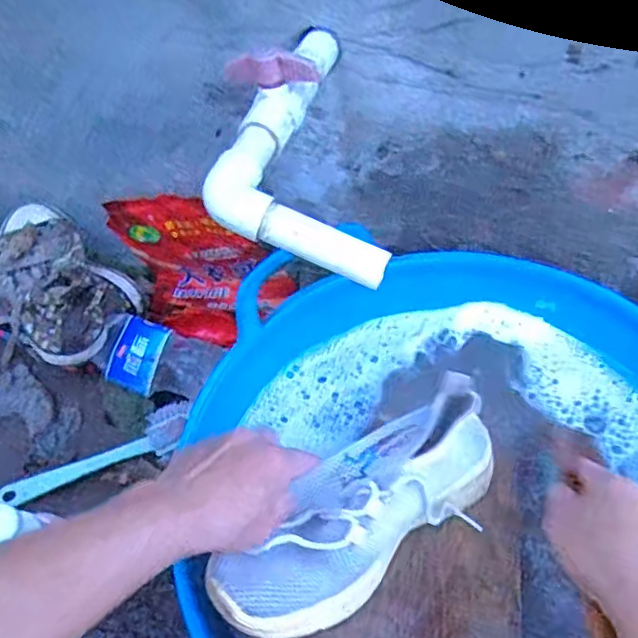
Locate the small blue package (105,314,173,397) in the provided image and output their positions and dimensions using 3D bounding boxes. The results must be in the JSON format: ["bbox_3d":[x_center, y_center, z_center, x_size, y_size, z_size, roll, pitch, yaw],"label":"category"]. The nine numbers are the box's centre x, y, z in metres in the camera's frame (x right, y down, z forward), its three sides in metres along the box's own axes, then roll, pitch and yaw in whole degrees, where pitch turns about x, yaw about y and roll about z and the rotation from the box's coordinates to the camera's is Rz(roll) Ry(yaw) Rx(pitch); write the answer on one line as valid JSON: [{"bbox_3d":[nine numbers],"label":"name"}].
[{"bbox_3d":[-0.187,0.037,0.653,0.051,0.012,0.073,21,88,4],"label":"small blue package"}]

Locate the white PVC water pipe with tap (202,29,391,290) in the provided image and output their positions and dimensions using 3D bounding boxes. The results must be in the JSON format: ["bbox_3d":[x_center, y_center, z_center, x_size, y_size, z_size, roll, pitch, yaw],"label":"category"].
[{"bbox_3d":[0.004,-0.105,0.423,0.128,0.049,0.154,16,55,17],"label":"white PVC water pipe with tap"}]

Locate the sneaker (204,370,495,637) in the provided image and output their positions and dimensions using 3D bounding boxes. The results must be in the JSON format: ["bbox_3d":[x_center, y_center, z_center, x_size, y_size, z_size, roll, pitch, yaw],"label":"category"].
[{"bbox_3d":[0.029,0.117,0.409,0.215,0.078,0.080,-31,55,-32],"label":"sneaker"}]

